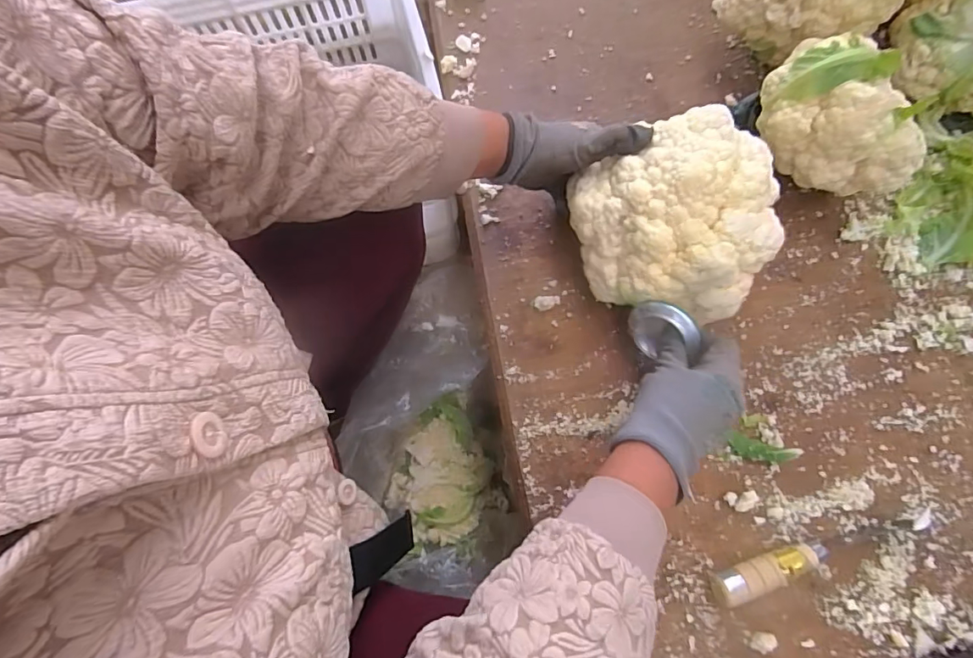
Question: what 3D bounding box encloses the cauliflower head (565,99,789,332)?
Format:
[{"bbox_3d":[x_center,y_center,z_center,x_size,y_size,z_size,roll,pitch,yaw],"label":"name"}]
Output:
[{"bbox_3d":[0.163,-0.090,0.412,0.156,0.094,0.149,-13,71,-2],"label":"cauliflower head"}]

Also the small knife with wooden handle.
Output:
[{"bbox_3d":[0.277,0.182,0.399,0.195,0.023,0.025,-17,72,-4],"label":"small knife with wooden handle"}]

